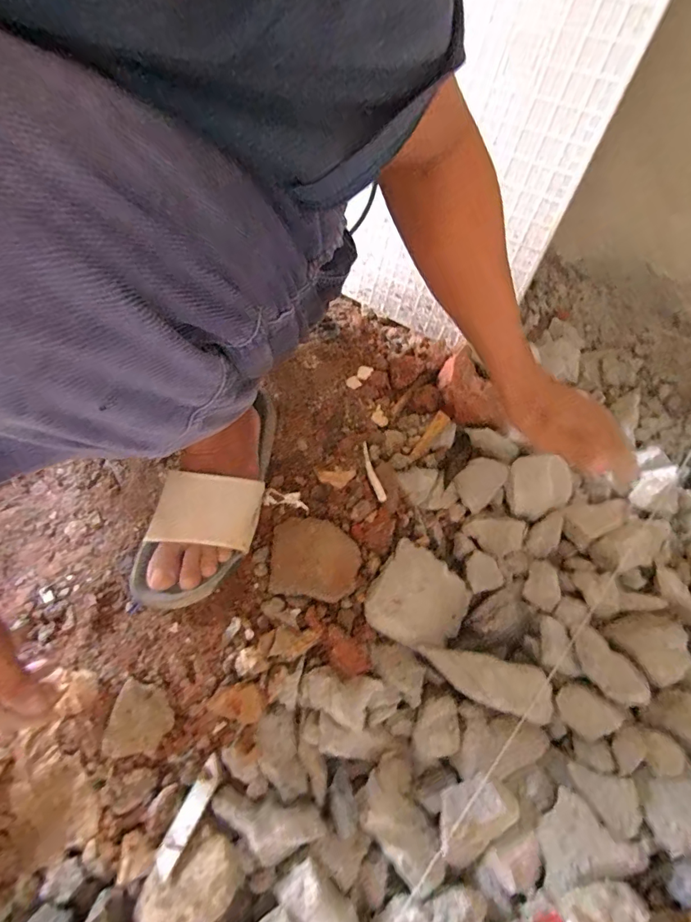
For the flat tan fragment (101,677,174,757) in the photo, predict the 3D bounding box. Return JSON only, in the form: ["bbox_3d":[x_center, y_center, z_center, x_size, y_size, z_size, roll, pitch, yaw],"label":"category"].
[{"bbox_3d":[-0.188,0.237,0.394,0.054,0.005,0.060,9,60,6],"label":"flat tan fragment"}]

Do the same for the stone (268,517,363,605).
[{"bbox_3d":[-0.033,0.102,0.458,0.094,0.013,0.083,8,60,6],"label":"stone"}]

